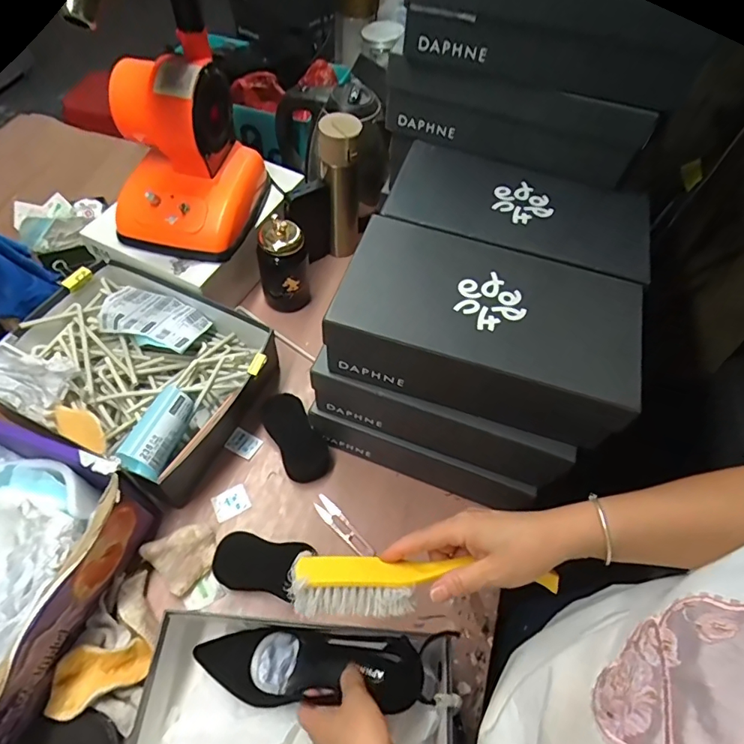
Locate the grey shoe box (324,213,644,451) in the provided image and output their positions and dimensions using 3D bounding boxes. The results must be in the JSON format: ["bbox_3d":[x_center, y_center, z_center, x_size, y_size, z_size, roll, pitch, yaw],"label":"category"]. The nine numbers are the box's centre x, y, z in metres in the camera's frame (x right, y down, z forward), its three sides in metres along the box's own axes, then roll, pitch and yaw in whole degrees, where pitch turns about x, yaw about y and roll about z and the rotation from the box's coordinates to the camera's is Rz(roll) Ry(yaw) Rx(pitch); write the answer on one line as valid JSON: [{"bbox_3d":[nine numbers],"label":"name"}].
[{"bbox_3d":[0.117,-0.051,0.515,0.289,0.100,0.160,17,58,6],"label":"grey shoe box"}]

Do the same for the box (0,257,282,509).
[{"bbox_3d":[-0.325,-0.003,0.676,0.323,0.108,0.267,23,59,10],"label":"box"}]

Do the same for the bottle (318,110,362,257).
[{"bbox_3d":[-0.052,-0.295,0.793,0.063,0.231,0.056,-2,58,-6],"label":"bottle"}]

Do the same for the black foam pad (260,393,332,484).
[{"bbox_3d":[-0.108,0.091,0.684,0.061,0.029,0.127,-26,64,-19],"label":"black foam pad"}]

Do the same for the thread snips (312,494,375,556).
[{"bbox_3d":[-0.037,0.202,0.634,0.024,0.007,0.103,-39,68,-24],"label":"thread snips"}]

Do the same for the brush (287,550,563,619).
[{"bbox_3d":[0.043,0.175,0.410,0.222,0.025,0.049,0,58,-5],"label":"brush"}]

